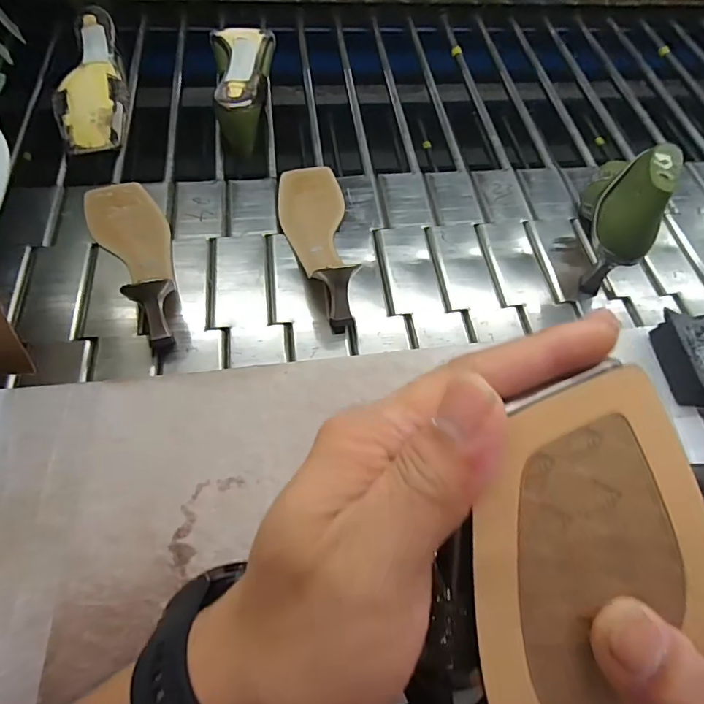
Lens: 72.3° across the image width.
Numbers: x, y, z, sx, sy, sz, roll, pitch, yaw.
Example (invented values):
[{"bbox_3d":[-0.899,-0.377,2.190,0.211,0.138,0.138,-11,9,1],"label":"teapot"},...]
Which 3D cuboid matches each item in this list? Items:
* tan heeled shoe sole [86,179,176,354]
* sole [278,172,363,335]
[{"bbox_3d":[-0.226,-0.115,0.511,0.073,0.055,0.239,-26,65,-18],"label":"tan heeled shoe sole"},{"bbox_3d":[-0.041,-0.137,0.539,0.075,0.054,0.238,-4,60,-6],"label":"sole"}]

